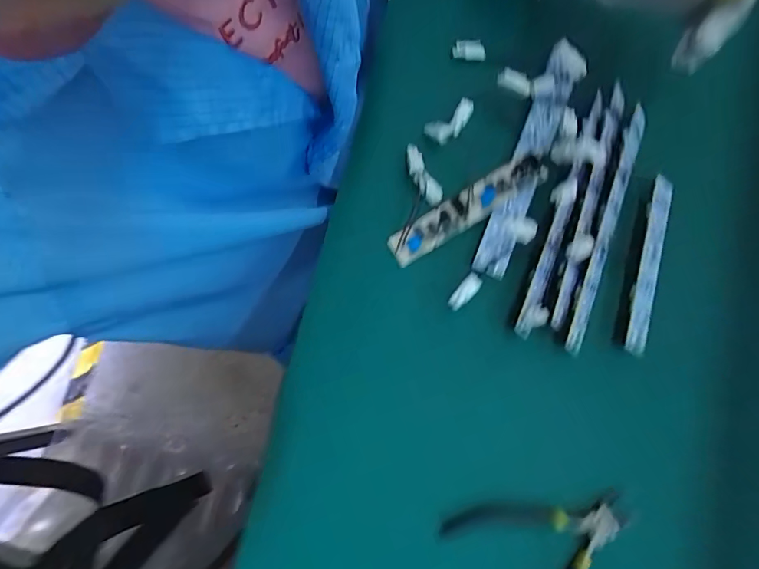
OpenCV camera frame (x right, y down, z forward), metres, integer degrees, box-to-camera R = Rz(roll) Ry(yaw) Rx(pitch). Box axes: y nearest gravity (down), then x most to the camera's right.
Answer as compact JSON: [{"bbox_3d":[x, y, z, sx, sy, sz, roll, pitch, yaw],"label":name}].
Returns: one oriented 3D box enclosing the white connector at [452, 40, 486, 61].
[{"bbox_3d":[0.074,-0.195,0.362,0.026,0.008,0.015,9,79,3],"label":"white connector"}]

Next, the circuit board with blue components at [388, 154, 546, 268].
[{"bbox_3d":[0.067,-0.059,0.335,0.129,0.013,0.028,-30,80,-5],"label":"circuit board with blue components"}]

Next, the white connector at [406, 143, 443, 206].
[{"bbox_3d":[0.032,-0.088,0.341,0.018,0.013,0.051,-28,80,-5],"label":"white connector"}]

